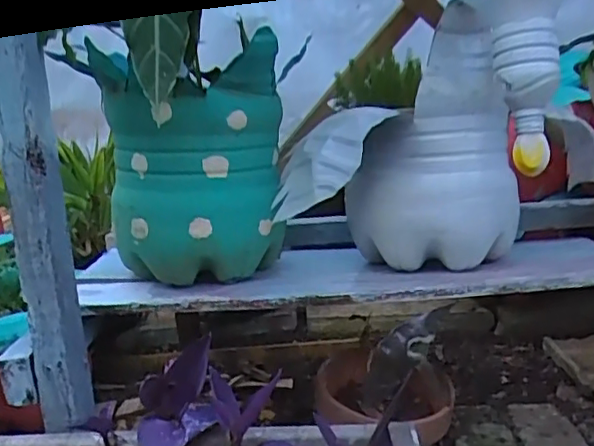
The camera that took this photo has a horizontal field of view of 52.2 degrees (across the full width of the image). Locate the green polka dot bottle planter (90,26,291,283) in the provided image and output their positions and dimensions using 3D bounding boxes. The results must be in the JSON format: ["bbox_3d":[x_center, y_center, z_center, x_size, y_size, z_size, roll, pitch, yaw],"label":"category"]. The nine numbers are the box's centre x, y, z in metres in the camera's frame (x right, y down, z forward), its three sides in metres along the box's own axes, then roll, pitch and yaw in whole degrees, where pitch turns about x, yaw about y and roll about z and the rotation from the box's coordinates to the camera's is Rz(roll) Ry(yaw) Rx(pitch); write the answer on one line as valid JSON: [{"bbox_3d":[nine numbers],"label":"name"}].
[{"bbox_3d":[-0.138,-0.082,0.820,0.230,0.301,0.196,-7,13,-9],"label":"green polka dot bottle planter"}]

